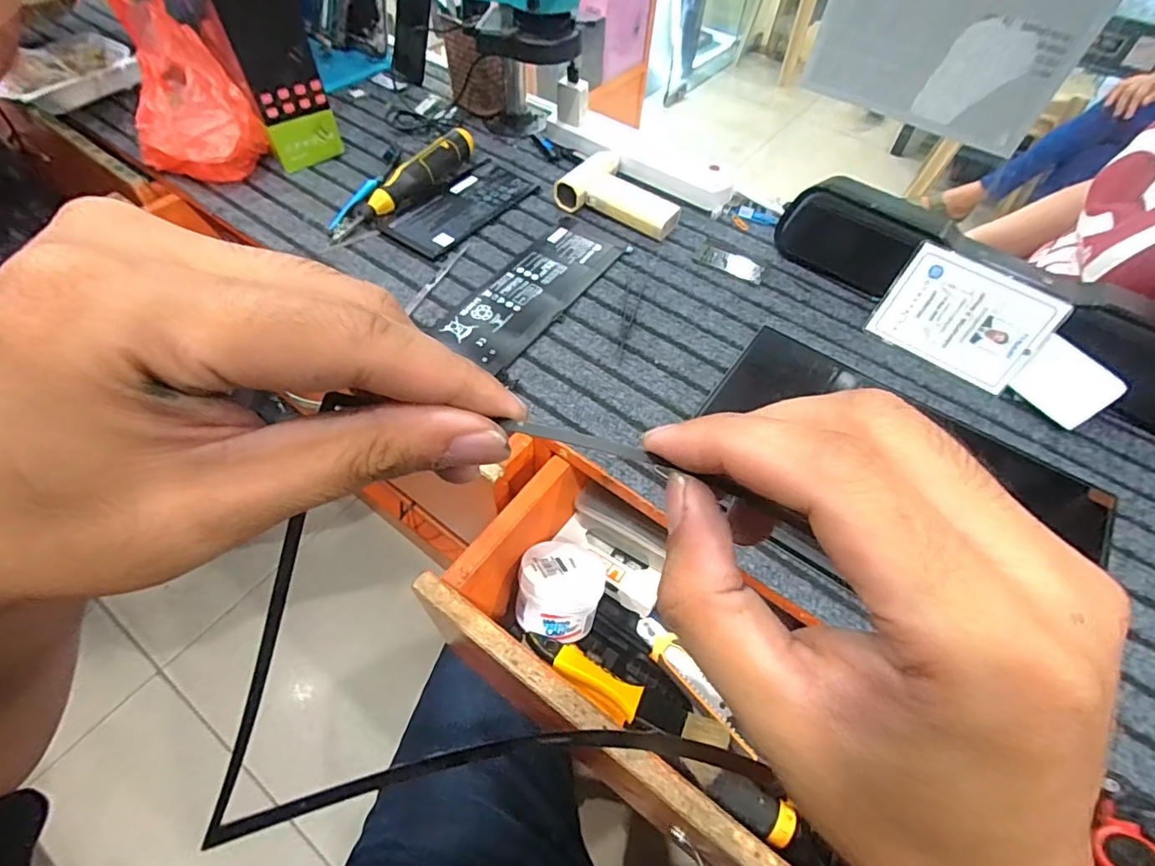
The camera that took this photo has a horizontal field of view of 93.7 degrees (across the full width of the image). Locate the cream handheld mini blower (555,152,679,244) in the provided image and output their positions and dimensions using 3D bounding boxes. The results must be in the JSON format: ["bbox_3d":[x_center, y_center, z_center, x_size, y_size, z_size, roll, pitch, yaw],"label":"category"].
[{"bbox_3d":[0.057,-0.287,0.647,0.141,0.034,0.096,24,57,13],"label":"cream handheld mini blower"}]

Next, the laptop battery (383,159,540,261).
[{"bbox_3d":[-0.133,-0.267,0.639,0.086,0.008,0.184,32,59,18],"label":"laptop battery"}]

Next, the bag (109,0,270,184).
[{"bbox_3d":[-0.437,-0.375,0.599,0.120,0.168,0.131,-38,65,-26],"label":"bag"}]

